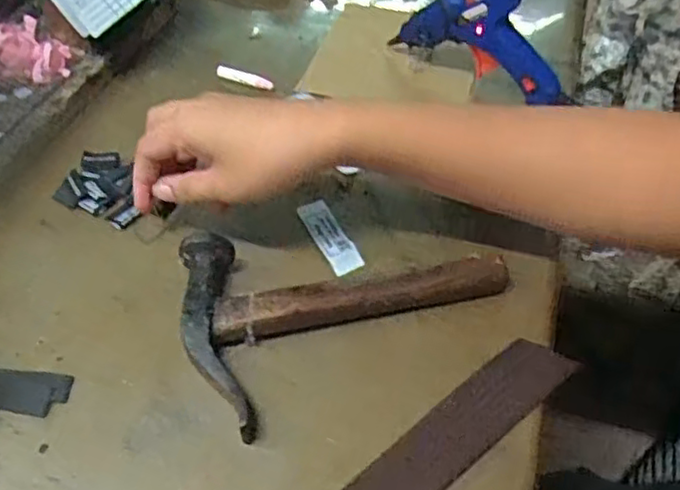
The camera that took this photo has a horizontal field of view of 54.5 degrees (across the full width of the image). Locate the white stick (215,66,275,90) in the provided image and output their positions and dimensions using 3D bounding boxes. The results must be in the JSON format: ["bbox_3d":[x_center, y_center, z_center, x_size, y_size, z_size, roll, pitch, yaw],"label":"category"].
[{"bbox_3d":[-0.077,-0.133,0.527,0.049,0.010,0.008,21,51,16],"label":"white stick"}]

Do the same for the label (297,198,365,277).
[{"bbox_3d":[-0.006,-0.007,0.419,0.019,0.004,0.064,-20,52,-15],"label":"label"}]

